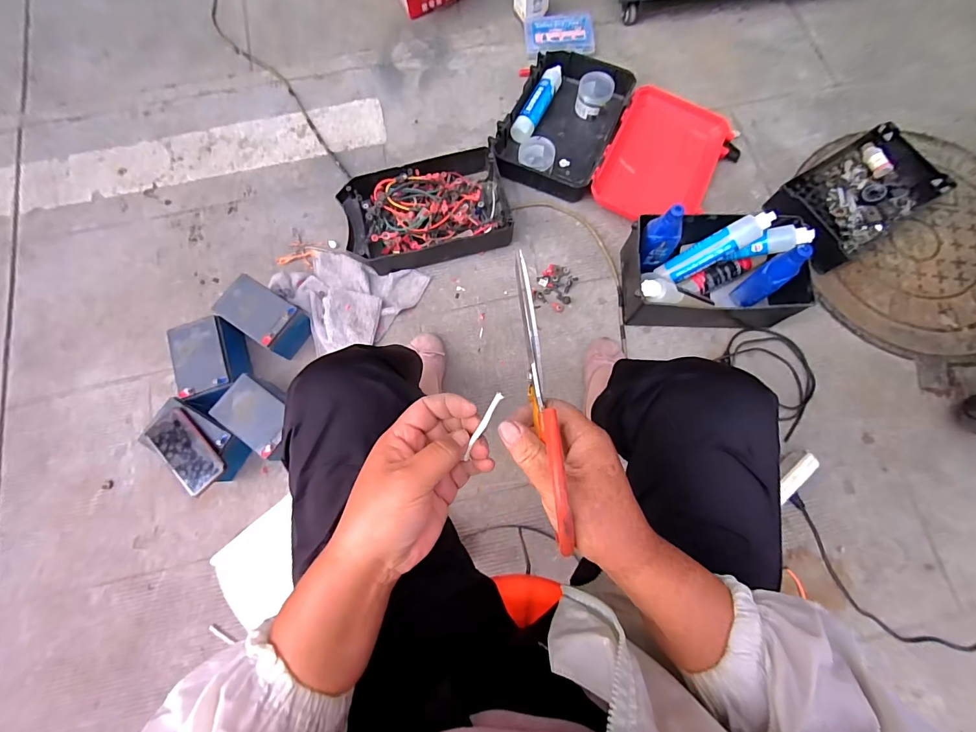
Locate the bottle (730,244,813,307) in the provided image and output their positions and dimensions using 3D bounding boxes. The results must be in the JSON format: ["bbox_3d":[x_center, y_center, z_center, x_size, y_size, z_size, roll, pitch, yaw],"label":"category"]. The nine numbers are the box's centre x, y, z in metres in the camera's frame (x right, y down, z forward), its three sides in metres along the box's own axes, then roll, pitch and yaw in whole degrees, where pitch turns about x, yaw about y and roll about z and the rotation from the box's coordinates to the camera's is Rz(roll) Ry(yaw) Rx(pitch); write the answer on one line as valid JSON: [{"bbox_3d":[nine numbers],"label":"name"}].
[{"bbox_3d":[0.556,-0.174,0.812,0.050,0.168,0.050,0,76,1],"label":"bottle"}]

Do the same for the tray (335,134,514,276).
[{"bbox_3d":[-0.141,-0.367,0.954,0.362,0.082,0.258,-13,76,-2],"label":"tray"}]

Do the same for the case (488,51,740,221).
[{"bbox_3d":[0.311,-0.549,0.999,0.522,0.079,0.387,18,77,6],"label":"case"}]

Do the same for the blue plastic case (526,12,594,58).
[{"bbox_3d":[0.193,-0.886,1.095,0.184,0.028,0.115,-4,76,0],"label":"blue plastic case"}]

